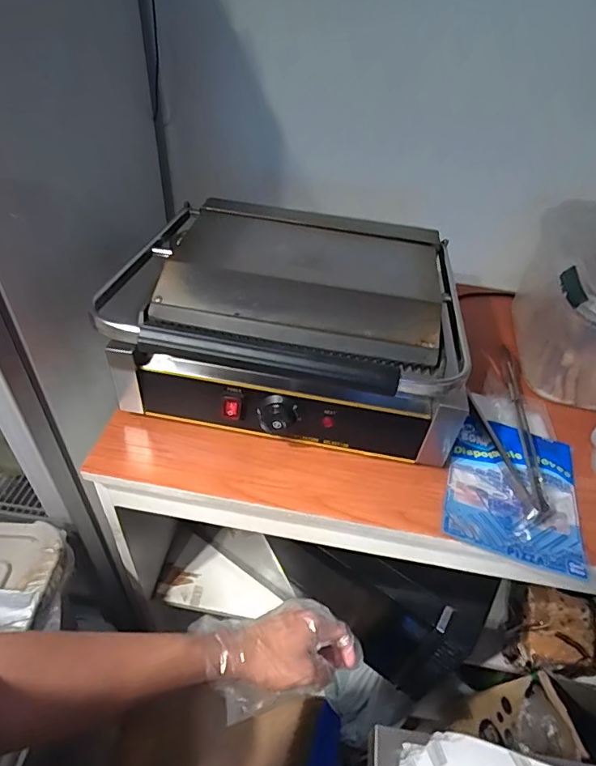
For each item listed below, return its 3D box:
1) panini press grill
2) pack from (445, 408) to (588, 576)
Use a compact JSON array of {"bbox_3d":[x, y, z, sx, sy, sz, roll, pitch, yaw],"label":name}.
[{"bbox_3d":[-0.011,-0.072,0.644,0.412,0.197,0.354,5,43,-1],"label":"panini press grill"},{"bbox_3d":[0.272,0.130,0.594,0.155,0.010,0.200,15,44,10],"label":"pack"}]

